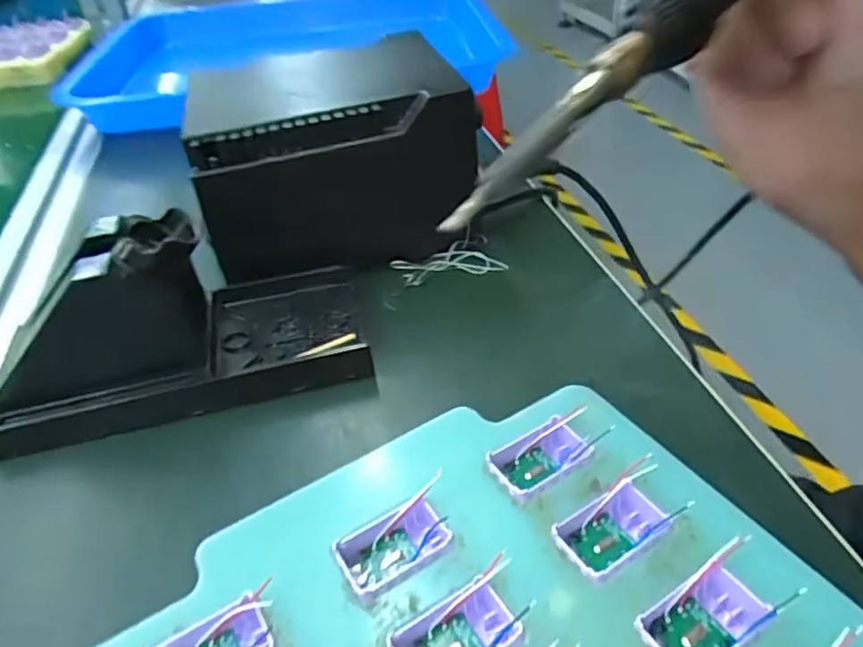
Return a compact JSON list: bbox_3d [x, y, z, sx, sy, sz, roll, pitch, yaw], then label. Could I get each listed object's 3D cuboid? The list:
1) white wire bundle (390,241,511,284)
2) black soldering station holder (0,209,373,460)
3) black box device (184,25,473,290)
[{"bbox_3d":[0.008,-0.035,0.337,0.060,0.016,0.023,-13,40,-9],"label":"white wire bundle"},{"bbox_3d":[-0.111,-0.009,0.270,0.152,0.069,0.072,-13,40,-10],"label":"black soldering station holder"},{"bbox_3d":[-0.055,-0.095,0.344,0.135,0.090,0.108,-11,39,-8],"label":"black box device"}]

